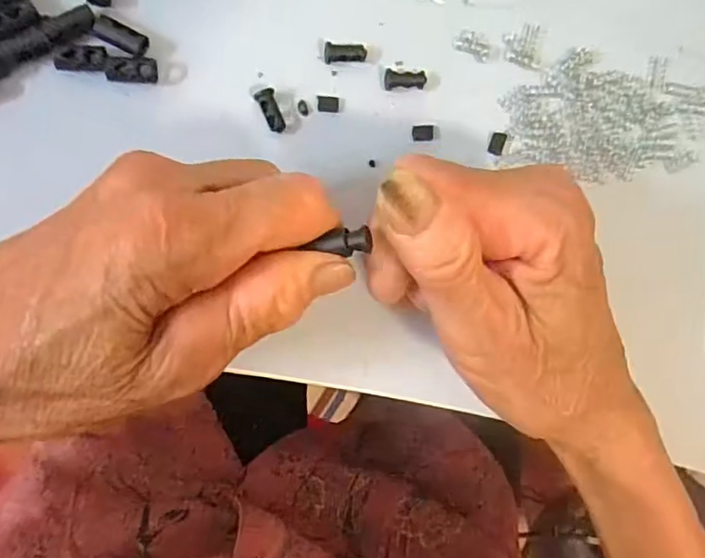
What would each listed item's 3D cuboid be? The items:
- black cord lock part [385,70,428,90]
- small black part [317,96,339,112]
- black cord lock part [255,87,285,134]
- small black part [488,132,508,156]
[{"bbox_3d":[0.021,-0.080,0.236,0.017,0.004,0.007,-3,89,-6],"label":"black cord lock part"},{"bbox_3d":[-0.009,-0.070,0.232,0.009,0.004,0.006,1,89,-6],"label":"small black part"},{"bbox_3d":[-0.031,-0.066,0.228,0.007,0.004,0.017,-26,92,-6],"label":"black cord lock part"},{"bbox_3d":[0.060,-0.056,0.240,0.007,0.004,0.009,20,87,-5],"label":"small black part"}]

